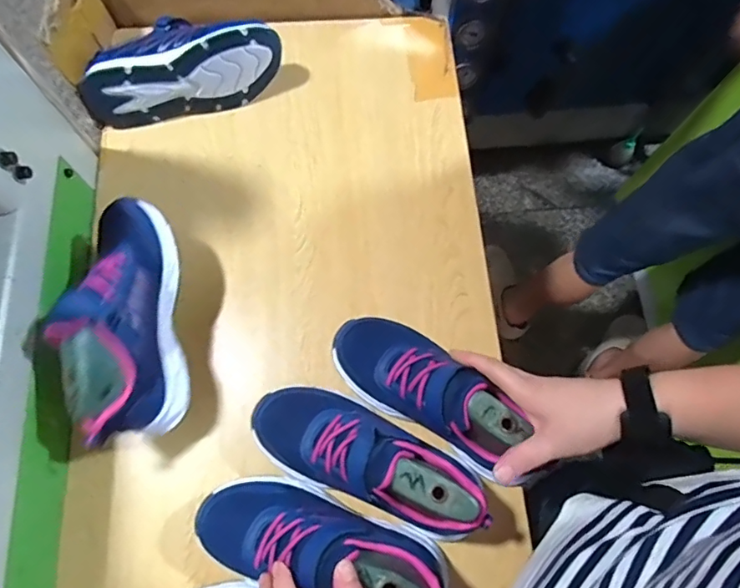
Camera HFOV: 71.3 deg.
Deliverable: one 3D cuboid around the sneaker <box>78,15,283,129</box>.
[{"bbox_3d":[-0.238,-0.296,0.649,0.245,0.087,0.102,-15,73,-7],"label":"sneaker"}]

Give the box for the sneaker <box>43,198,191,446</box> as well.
[{"bbox_3d":[-0.257,0.024,0.513,0.113,0.072,0.231,-2,78,-44],"label":"sneaker"}]

